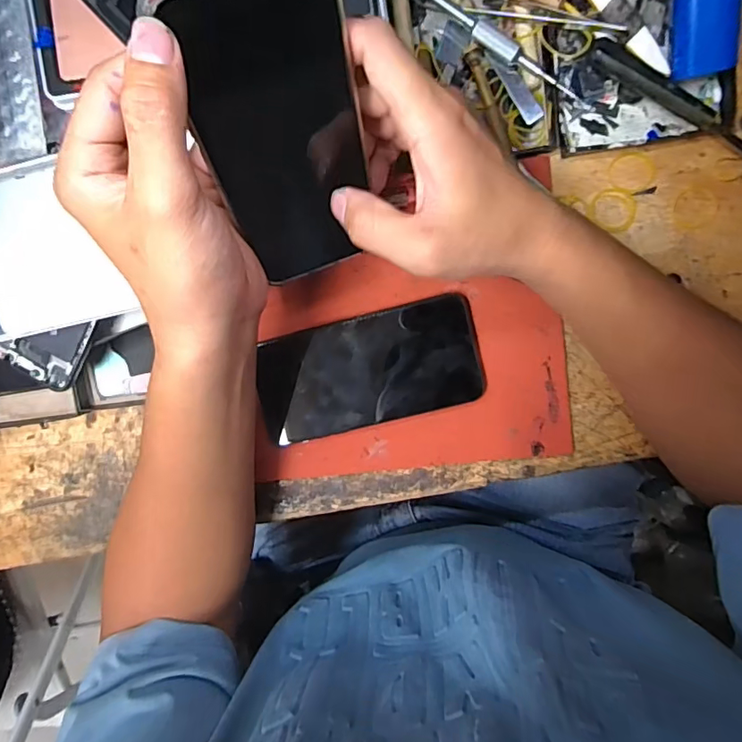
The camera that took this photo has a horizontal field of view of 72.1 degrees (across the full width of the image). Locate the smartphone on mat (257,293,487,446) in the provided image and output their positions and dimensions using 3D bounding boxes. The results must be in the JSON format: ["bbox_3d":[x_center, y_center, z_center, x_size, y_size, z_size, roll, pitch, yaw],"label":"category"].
[{"bbox_3d":[-0.002,0.000,0.356,0.153,0.012,0.074,-14,95,7],"label":"smartphone on mat"}]

